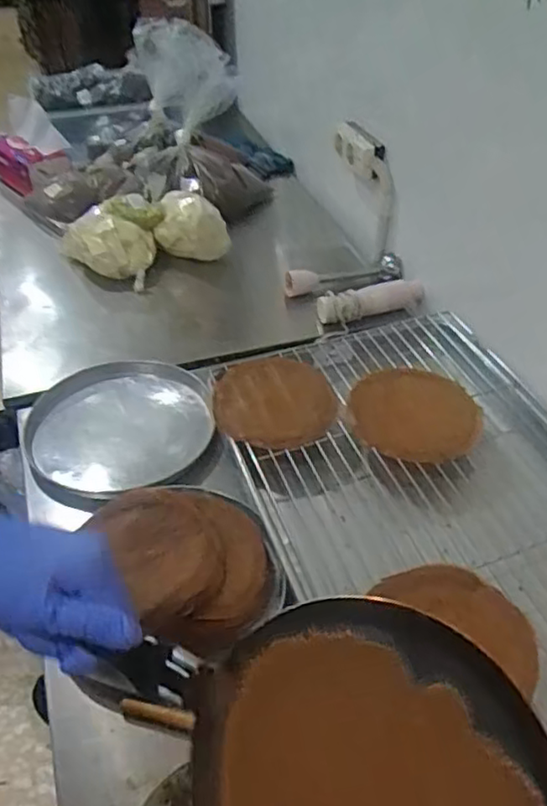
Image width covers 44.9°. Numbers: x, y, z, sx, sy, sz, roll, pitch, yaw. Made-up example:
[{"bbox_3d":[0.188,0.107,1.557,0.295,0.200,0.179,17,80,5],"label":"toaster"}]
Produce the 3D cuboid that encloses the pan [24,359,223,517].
[{"bbox_3d":[-0.207,0.040,0.921,0.250,0.069,0.269,-17,45,-18],"label":"pan"}]

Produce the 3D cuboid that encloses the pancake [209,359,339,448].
[{"bbox_3d":[-0.002,-0.005,0.904,0.156,0.015,0.170,-7,48,8],"label":"pancake"}]

